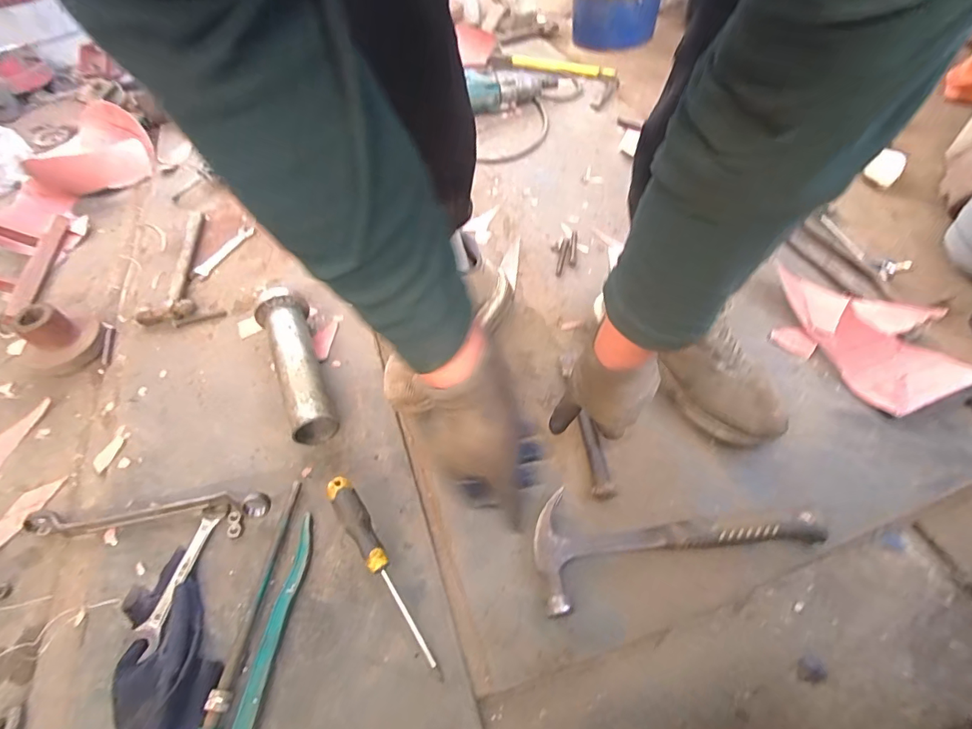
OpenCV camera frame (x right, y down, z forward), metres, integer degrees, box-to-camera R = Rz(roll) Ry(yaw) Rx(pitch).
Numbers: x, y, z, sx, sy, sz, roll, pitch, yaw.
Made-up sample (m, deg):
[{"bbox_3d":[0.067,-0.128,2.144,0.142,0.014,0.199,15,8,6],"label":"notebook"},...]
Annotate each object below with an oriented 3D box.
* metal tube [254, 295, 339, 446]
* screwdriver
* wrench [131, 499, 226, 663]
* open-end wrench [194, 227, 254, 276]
[{"bbox_3d":[-0.278,0.005,0.670,0.067,0.071,0.234,-22,56,-11],"label":"metal tube"},{"bbox_3d":[-0.112,0.226,0.501,0.028,0.022,0.230,-30,75,-16],"label":"screwdriver"},{"bbox_3d":[-0.358,0.245,0.534,0.032,0.016,0.165,4,55,8],"label":"wrench"},{"bbox_3d":[-0.509,-0.224,0.889,0.033,0.008,0.144,15,57,15],"label":"open-end wrench"}]

